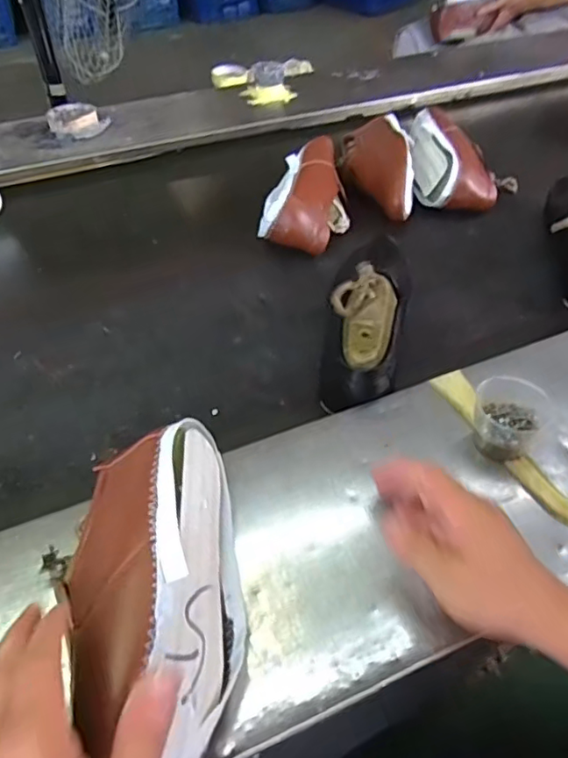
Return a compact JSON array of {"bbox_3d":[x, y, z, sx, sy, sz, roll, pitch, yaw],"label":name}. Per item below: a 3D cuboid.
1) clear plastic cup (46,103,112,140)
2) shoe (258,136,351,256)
[{"bbox_3d":[-0.363,-0.451,1.020,0.094,0.030,0.090,-1,46,1],"label":"clear plastic cup"},{"bbox_3d":[0.034,-0.281,0.852,0.124,0.071,0.242,3,46,5],"label":"shoe"}]

